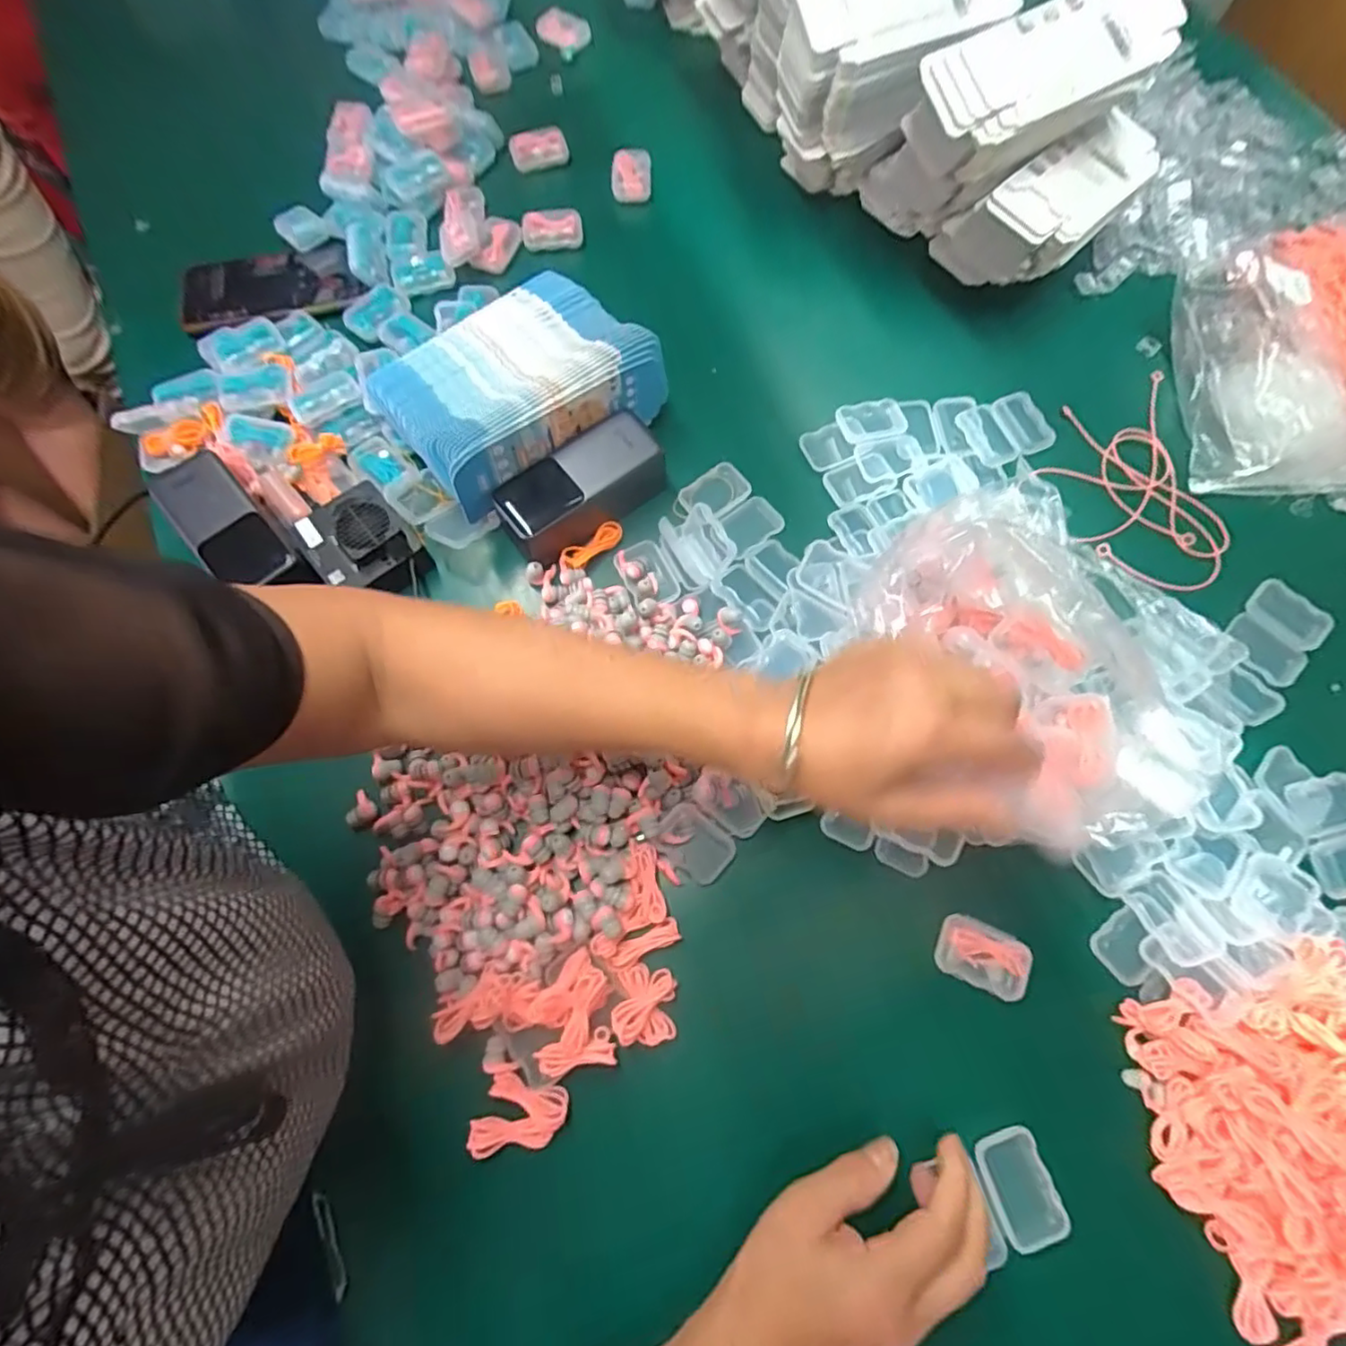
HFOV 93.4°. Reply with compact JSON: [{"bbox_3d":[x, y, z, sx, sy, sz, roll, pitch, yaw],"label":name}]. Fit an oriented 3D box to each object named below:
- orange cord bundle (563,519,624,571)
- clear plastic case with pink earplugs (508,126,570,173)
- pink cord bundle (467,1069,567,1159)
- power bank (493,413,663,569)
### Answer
[{"bbox_3d":[-0.063,-0.101,0.501,0.054,0.016,0.015,-40,76,-12],"label":"orange cord bundle"},{"bbox_3d":[-0.135,-0.532,0.645,0.059,0.032,0.018,-4,49,2],"label":"clear plastic case with pink earplugs"},{"bbox_3d":[-0.091,0.266,0.376,0.052,0.007,0.043,14,72,5],"label":"pink cord bundle"},{"bbox_3d":[-0.070,-0.142,0.491,0.128,0.041,0.058,-33,74,-10],"label":"power bank"}]

